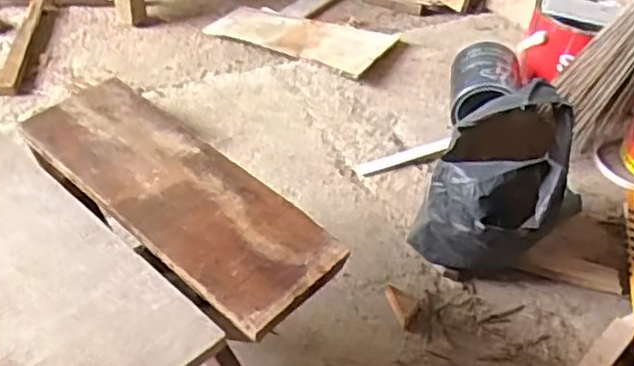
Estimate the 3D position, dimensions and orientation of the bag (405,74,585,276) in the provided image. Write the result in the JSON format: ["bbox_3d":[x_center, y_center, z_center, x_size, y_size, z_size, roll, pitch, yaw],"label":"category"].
[{"bbox_3d":[0.224,0.011,0.832,0.151,0.214,0.153,28,47,22],"label":"bag"}]

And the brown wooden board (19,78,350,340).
[{"bbox_3d":[-0.137,0.004,0.654,0.348,0.019,0.120,34,50,28],"label":"brown wooden board"}]

